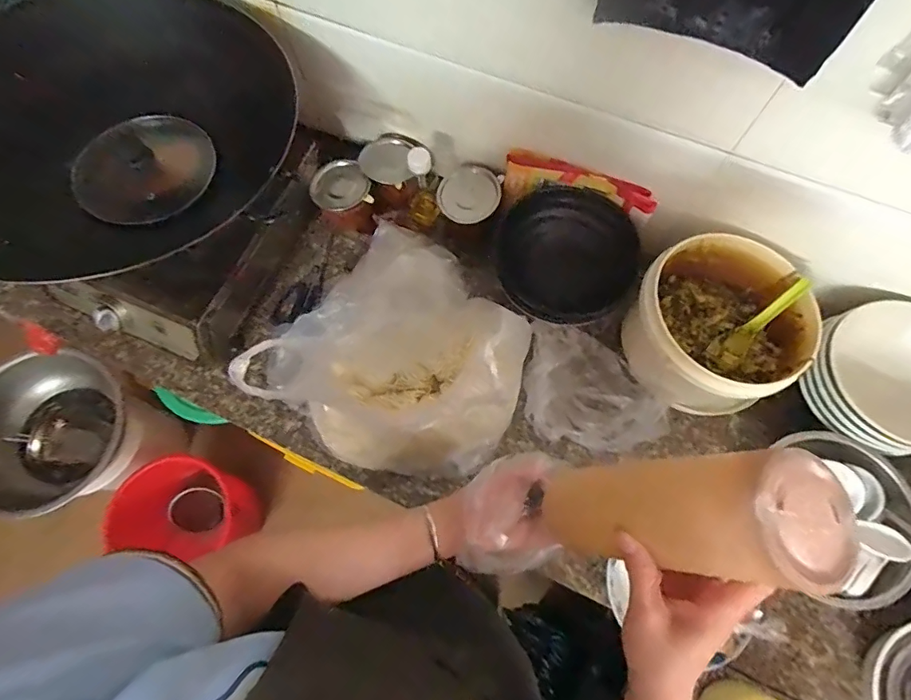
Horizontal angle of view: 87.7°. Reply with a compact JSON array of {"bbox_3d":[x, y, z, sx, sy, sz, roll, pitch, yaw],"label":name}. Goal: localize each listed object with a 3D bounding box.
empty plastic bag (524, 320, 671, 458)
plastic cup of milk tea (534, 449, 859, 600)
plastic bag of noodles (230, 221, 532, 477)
[{"bbox_3d":[0.170,0.061,0.661,0.147,0.050,0.207,-36,75,-1],"label":"empty plastic bag"},{"bbox_3d":[0.136,0.115,0.339,0.060,0.228,0.066,7,72,-23],"label":"plastic cup of milk tea"},{"bbox_3d":[-0.065,0.010,0.617,0.304,0.117,0.291,37,76,12],"label":"plastic bag of noodles"}]

